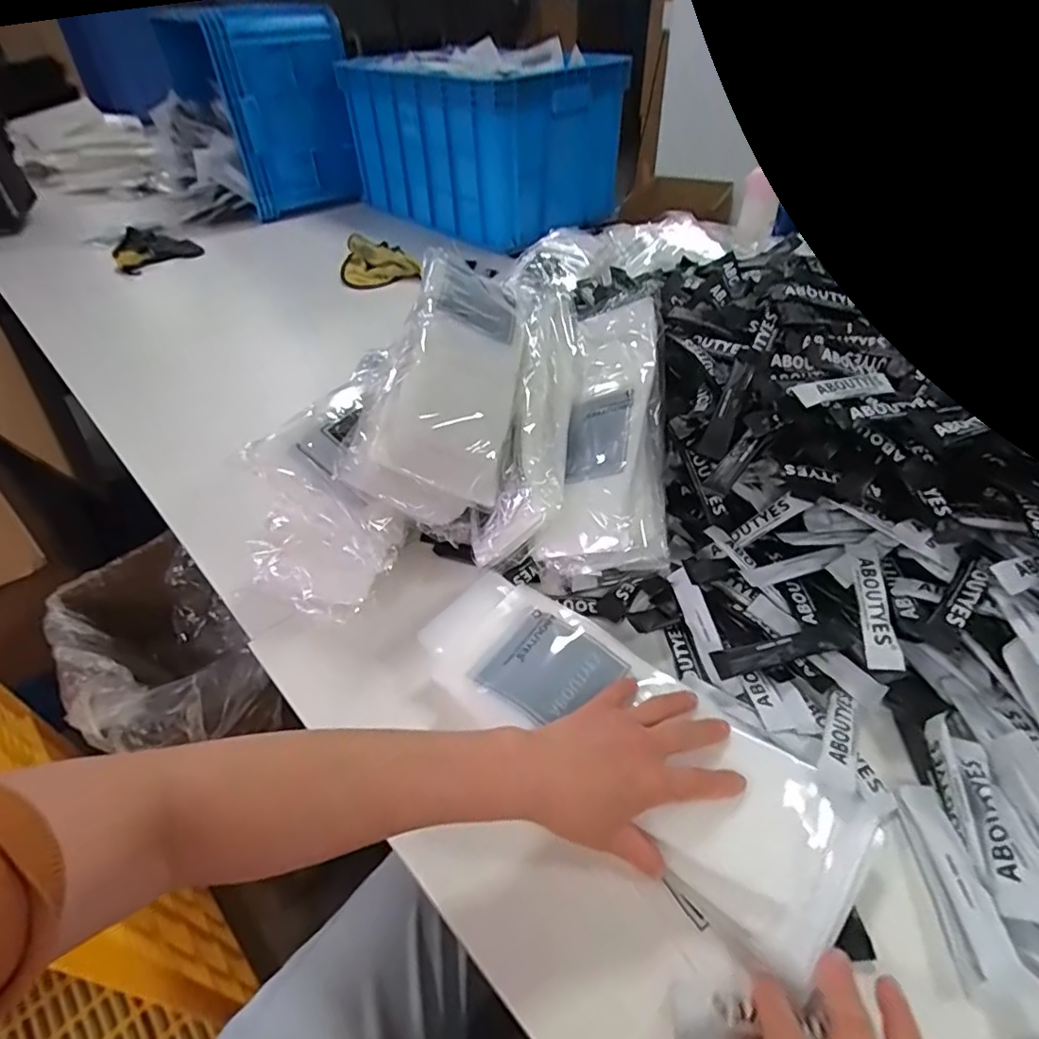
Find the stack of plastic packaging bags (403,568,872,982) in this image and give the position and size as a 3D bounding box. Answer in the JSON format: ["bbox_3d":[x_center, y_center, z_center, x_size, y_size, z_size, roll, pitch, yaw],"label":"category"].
[{"bbox_3d":[0.077,0.156,0.439,0.339,0.028,0.135,33,54,27],"label":"stack of plastic packaging bags"}]

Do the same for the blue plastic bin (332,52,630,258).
[{"bbox_3d":[-0.096,-0.948,1.414,0.396,0.265,0.668,-32,51,-27],"label":"blue plastic bin"}]

